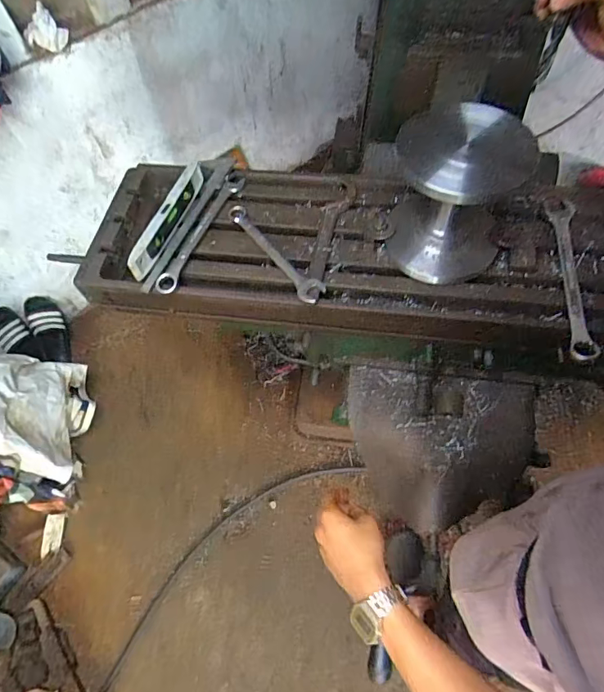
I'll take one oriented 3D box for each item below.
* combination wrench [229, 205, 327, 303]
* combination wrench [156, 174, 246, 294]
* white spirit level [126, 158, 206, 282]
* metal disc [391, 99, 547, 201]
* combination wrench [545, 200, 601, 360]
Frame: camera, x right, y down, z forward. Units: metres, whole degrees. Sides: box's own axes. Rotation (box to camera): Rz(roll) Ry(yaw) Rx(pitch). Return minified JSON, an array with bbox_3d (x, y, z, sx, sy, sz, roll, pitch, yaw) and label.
[{"bbox_3d":[-0.046,-0.142,0.702,0.038,0.018,0.229,-36,65,-15],"label":"combination wrench"},{"bbox_3d":[-0.157,-0.184,0.733,0.032,0.010,0.254,17,63,13],"label":"combination wrench"},{"bbox_3d":[-0.209,-0.206,0.728,0.028,0.046,0.229,13,61,12],"label":"white spirit level"},{"bbox_3d":[0.198,-0.237,0.558,0.161,0.015,0.149,-2,66,6],"label":"metal disc"},{"bbox_3d":[0.383,-0.106,0.658,0.042,0.022,0.281,5,59,7],"label":"combination wrench"}]

